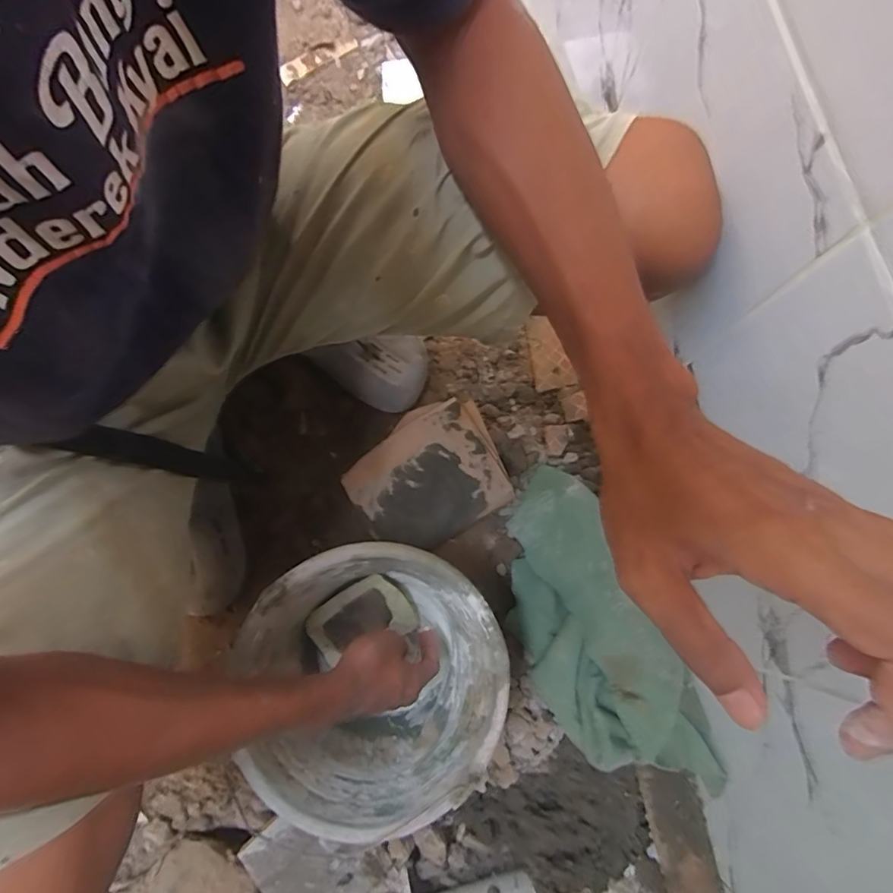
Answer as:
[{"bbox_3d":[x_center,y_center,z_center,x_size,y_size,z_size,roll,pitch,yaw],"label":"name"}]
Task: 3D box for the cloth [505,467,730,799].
[{"bbox_3d":[0.150,0.194,0.552,0.133,0.085,0.329,-23,79,-6],"label":"cloth"}]

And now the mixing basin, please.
[{"bbox_3d":[-0.066,0.233,0.521,0.232,0.159,0.245,0,77,-1],"label":"mixing basin"}]

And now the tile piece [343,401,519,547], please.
[{"bbox_3d":[-0.024,0.044,0.616,0.168,0.018,0.141,-32,89,-1],"label":"tile piece"}]

